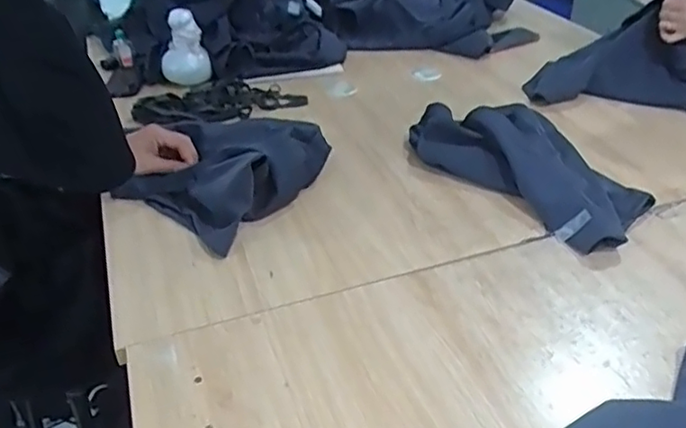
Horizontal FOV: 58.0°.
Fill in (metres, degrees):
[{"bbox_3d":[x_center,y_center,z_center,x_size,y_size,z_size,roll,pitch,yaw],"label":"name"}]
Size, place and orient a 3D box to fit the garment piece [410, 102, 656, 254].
[{"bbox_3d":[0.298,-0.085,0.989,0.219,0.061,0.382,-29,42,-31],"label":"garment piece"}]

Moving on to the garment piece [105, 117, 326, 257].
[{"bbox_3d":[-0.187,-0.094,0.999,0.257,0.099,0.297,17,39,26],"label":"garment piece"}]

